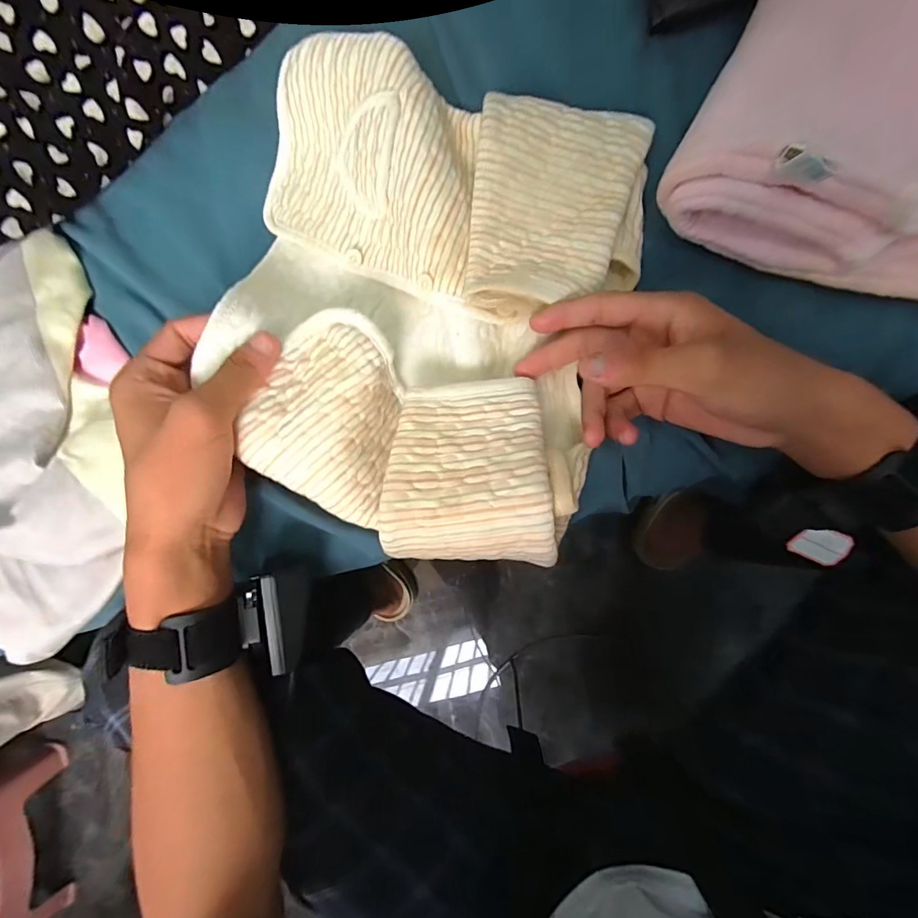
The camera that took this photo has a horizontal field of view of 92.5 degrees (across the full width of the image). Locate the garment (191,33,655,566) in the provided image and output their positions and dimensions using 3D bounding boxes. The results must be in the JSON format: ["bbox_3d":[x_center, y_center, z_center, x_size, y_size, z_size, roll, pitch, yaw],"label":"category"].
[{"bbox_3d":[-0.027,-0.096,0.272,0.245,0.065,0.278,14,90,6],"label":"garment"}]

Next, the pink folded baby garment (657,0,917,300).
[{"bbox_3d":[0.259,-0.159,0.229,0.264,0.062,0.127,20,91,6],"label":"pink folded baby garment"}]

